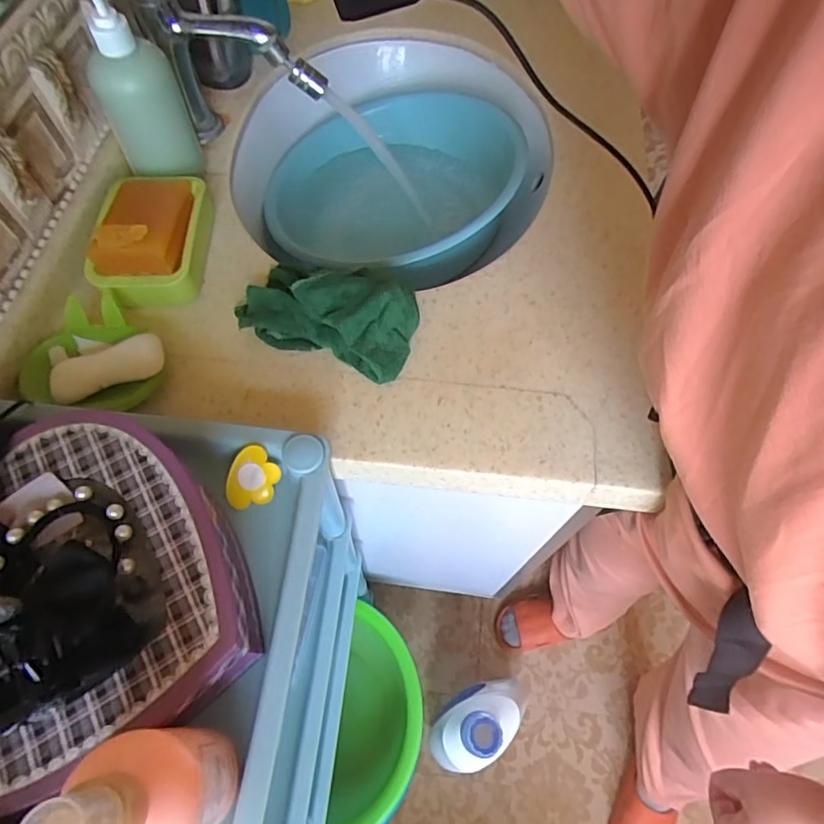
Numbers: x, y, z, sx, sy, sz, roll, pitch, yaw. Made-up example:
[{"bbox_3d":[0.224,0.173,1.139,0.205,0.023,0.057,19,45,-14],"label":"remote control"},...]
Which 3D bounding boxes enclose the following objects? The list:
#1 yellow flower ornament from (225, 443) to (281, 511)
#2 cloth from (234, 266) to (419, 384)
[{"bbox_3d":[-0.113,0.048,0.386,0.033,0.004,0.047,21,99,-10],"label":"yellow flower ornament"},{"bbox_3d":[-0.070,-0.092,0.470,0.150,0.034,0.093,21,65,9],"label":"cloth"}]

